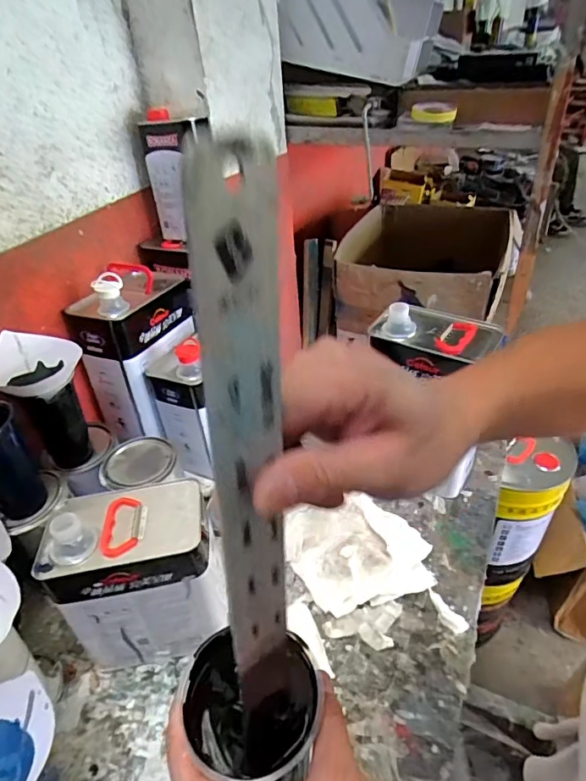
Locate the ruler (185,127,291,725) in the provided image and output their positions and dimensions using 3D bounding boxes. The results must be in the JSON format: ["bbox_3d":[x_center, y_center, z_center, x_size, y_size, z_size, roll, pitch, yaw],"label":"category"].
[{"bbox_3d":[-0.015,0.045,0.186,0.004,0.252,0.033,25,39,36],"label":"ruler"}]

